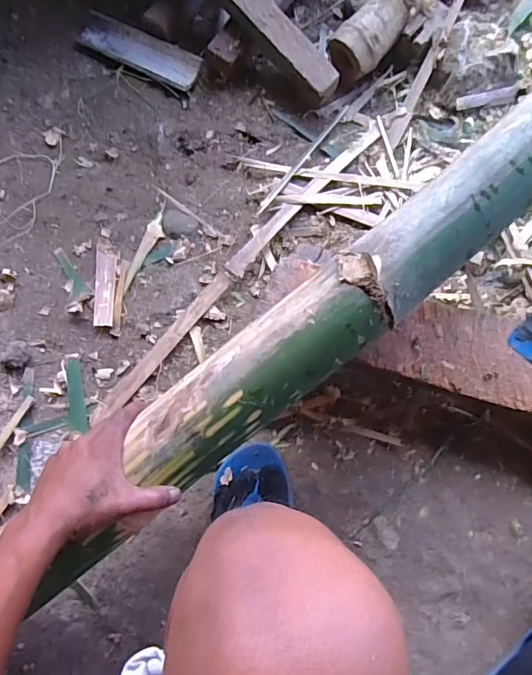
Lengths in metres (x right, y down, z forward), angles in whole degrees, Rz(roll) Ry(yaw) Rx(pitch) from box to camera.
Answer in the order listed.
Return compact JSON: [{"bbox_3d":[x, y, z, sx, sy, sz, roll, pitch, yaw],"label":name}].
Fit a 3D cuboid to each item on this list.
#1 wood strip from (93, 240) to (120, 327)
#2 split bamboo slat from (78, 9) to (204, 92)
[{"bbox_3d":[-0.244,-0.084,0.717,0.035,0.007,0.139,-3,73,2],"label":"wood strip"},{"bbox_3d":[-0.227,-0.509,0.831,0.251,0.016,0.074,30,77,11],"label":"split bamboo slat"}]

